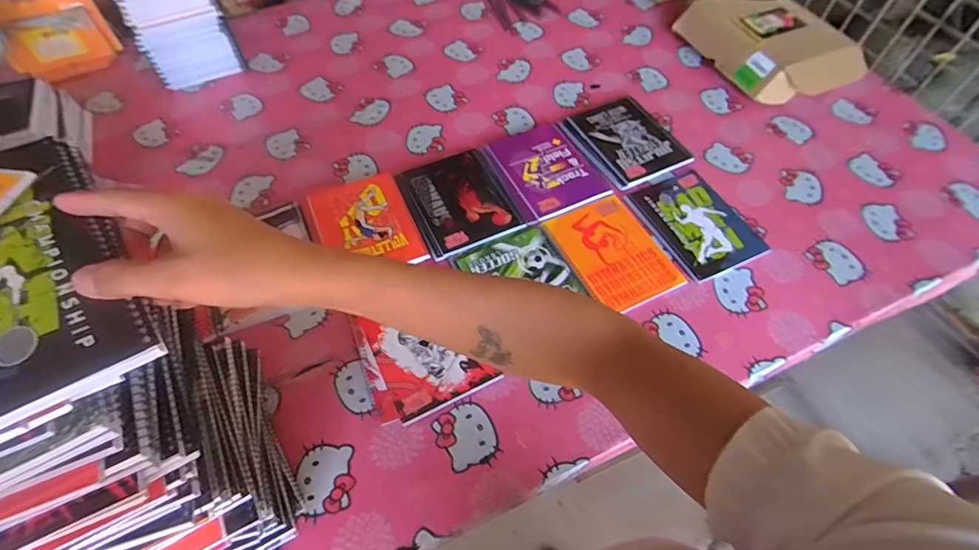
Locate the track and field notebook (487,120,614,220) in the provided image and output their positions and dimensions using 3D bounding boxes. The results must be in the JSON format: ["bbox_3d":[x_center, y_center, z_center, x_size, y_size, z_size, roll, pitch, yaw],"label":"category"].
[{"bbox_3d":[0.105,-0.196,0.860,0.152,0.012,0.209,-22,60,-14],"label":"track and field notebook"}]

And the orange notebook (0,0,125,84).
[{"bbox_3d":[-0.874,-0.486,0.968,0.180,0.155,0.017,-27,51,-24],"label":"orange notebook"}]

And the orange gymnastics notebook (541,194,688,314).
[{"bbox_3d":[0.196,-0.037,0.755,0.145,0.013,0.191,-25,60,-16],"label":"orange gymnastics notebook"}]

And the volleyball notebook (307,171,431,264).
[{"bbox_3d":[-0.203,-0.083,0.784,0.146,0.016,0.197,-21,59,-14],"label":"volleyball notebook"}]

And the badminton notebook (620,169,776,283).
[{"bbox_3d":[0.347,-0.089,0.793,0.158,0.011,0.190,-22,60,-15],"label":"badminton notebook"}]

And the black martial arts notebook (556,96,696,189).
[{"bbox_3d":[0.253,-0.254,0.895,0.177,0.014,0.207,-23,60,-15],"label":"black martial arts notebook"}]

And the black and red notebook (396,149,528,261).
[{"bbox_3d":[-0.051,-0.129,0.812,0.167,0.017,0.196,-21,59,-14],"label":"black and red notebook"}]

